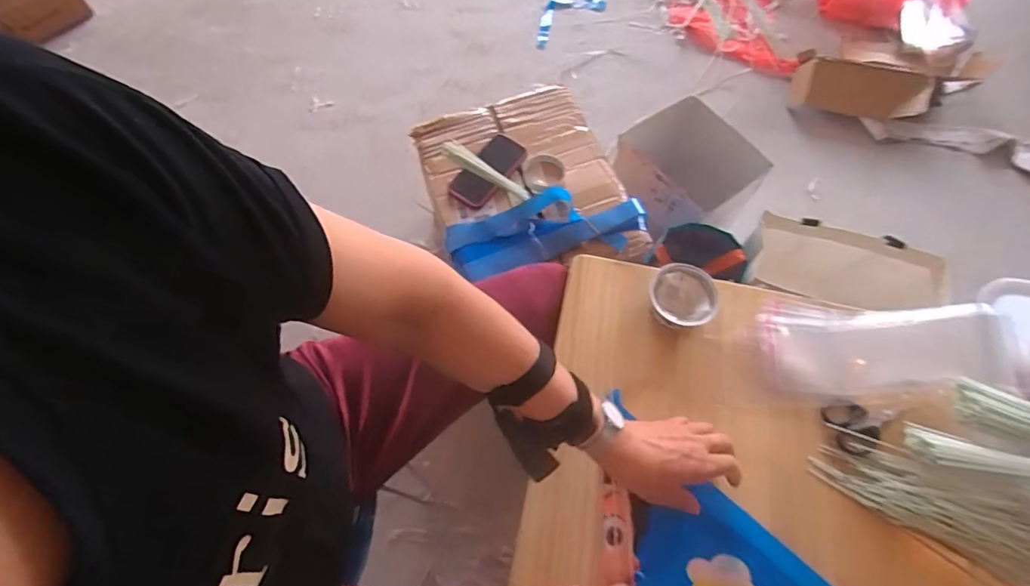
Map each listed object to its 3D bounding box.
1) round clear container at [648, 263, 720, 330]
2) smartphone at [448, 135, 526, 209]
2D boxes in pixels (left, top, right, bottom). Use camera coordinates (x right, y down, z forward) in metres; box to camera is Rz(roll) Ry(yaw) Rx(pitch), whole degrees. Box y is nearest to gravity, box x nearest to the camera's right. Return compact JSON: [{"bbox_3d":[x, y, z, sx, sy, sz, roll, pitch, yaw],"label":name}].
[{"bbox_3d":[0.209,0.007,0.652,0.080,0.032,0.079,0,65,0],"label":"round clear container"},{"bbox_3d":[-0.051,-0.241,1.012,0.085,0.012,0.176,31,69,14],"label":"smartphone"}]

